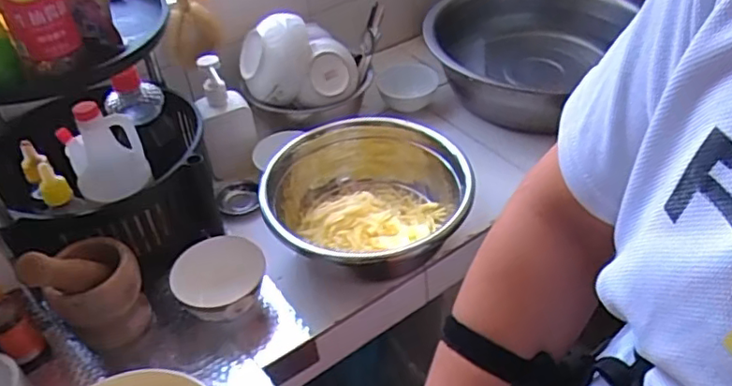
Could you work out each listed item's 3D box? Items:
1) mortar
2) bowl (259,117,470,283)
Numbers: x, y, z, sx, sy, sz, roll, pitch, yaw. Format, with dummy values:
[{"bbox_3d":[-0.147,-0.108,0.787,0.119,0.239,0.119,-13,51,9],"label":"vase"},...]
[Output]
[{"bbox_3d":[-0.315,0.123,0.720,0.087,0.118,0.097,-8,43,-4],"label":"mortar"},{"bbox_3d":[-0.002,0.009,0.802,0.253,0.124,0.267,-2,42,2],"label":"bowl"}]

